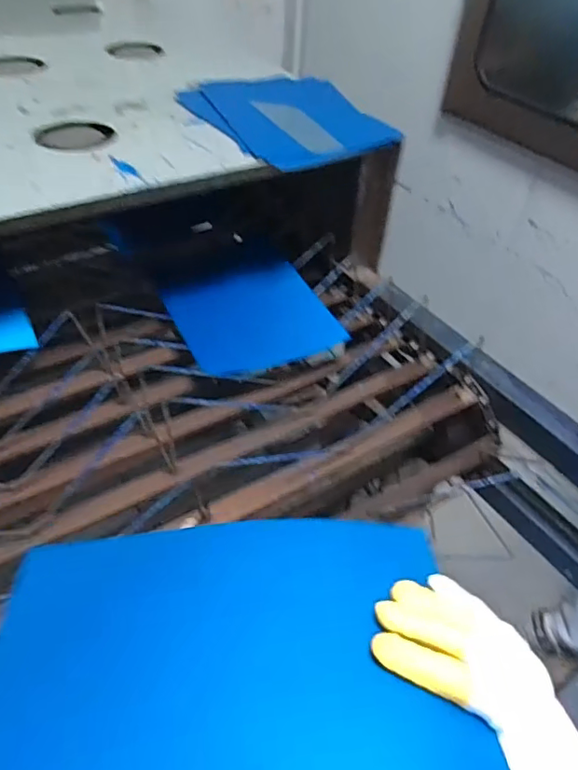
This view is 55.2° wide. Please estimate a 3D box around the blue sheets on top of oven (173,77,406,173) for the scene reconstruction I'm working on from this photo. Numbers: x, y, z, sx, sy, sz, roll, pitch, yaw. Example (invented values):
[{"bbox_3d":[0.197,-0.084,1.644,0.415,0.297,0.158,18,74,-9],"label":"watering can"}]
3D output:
[{"bbox_3d":[-0.002,-0.417,0.848,0.246,0.011,0.320,-22,51,-23],"label":"blue sheets on top of oven"}]

